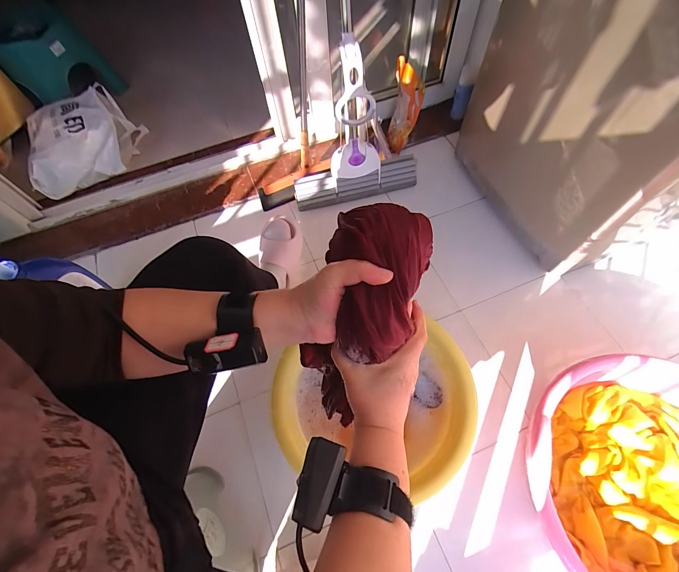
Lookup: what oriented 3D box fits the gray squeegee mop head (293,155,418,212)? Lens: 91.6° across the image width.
[{"bbox_3d":[0.051,-0.310,1.006,0.366,0.096,0.061,-13,63,-3],"label":"gray squeegee mop head"}]

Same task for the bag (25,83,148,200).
[{"bbox_3d":[-0.809,-0.447,1.062,0.301,0.171,0.276,-17,63,-5],"label":"bag"}]

